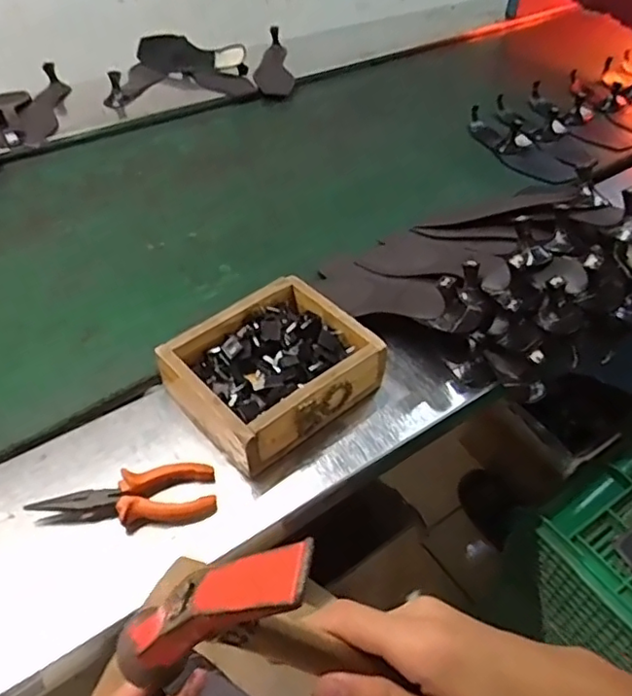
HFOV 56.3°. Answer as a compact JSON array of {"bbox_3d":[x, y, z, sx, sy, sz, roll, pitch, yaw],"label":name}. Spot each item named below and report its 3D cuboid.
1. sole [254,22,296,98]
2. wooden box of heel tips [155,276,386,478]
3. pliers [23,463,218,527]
[{"bbox_3d":[-0.085,-0.578,1.203,0.080,0.060,0.200,-1,46,-3],"label":"sole"},{"bbox_3d":[-0.045,0.022,0.605,0.160,0.063,0.185,36,55,28],"label":"wooden box of heel tips"},{"bbox_3d":[-0.164,0.133,0.517,0.147,0.022,0.049,-7,47,-8],"label":"pliers"}]

